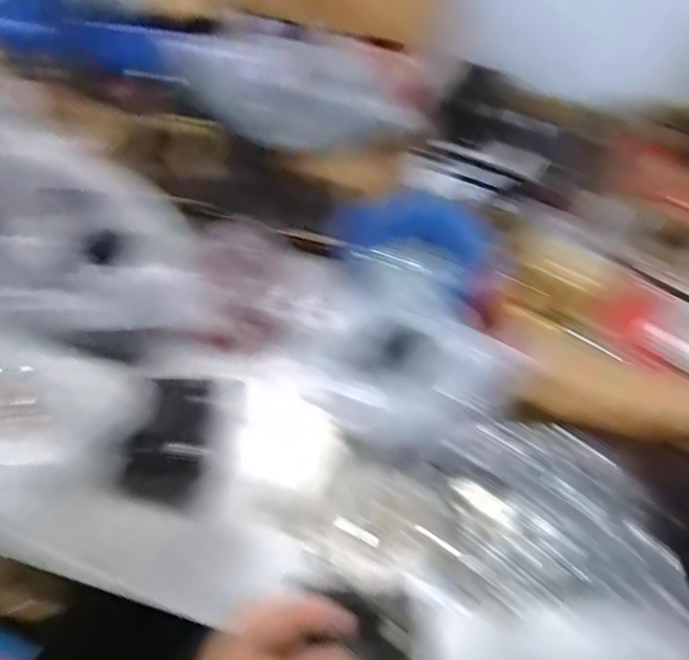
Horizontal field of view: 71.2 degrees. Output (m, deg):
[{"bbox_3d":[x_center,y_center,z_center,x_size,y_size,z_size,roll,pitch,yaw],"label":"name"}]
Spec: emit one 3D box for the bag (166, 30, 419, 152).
[{"bbox_3d":[-0.041,-0.267,0.537,0.278,0.115,0.105,3,53,-19],"label":"bag"}]

